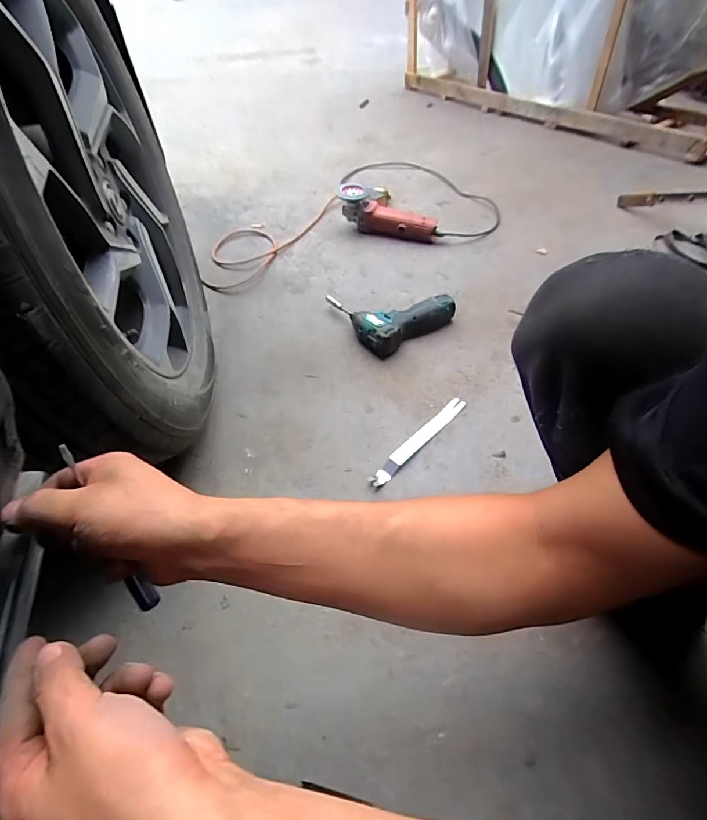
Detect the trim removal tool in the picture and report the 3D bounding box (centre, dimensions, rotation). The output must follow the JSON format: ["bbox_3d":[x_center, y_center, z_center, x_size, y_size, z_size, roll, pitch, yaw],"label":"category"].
[{"bbox_3d":[0.110,0.049,0.721,0.032,0.014,0.231,36,61,28],"label":"trim removal tool"}]

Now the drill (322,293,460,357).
[{"bbox_3d":[0.077,-0.224,0.918,0.206,0.052,0.209,-28,54,-18],"label":"drill"}]

